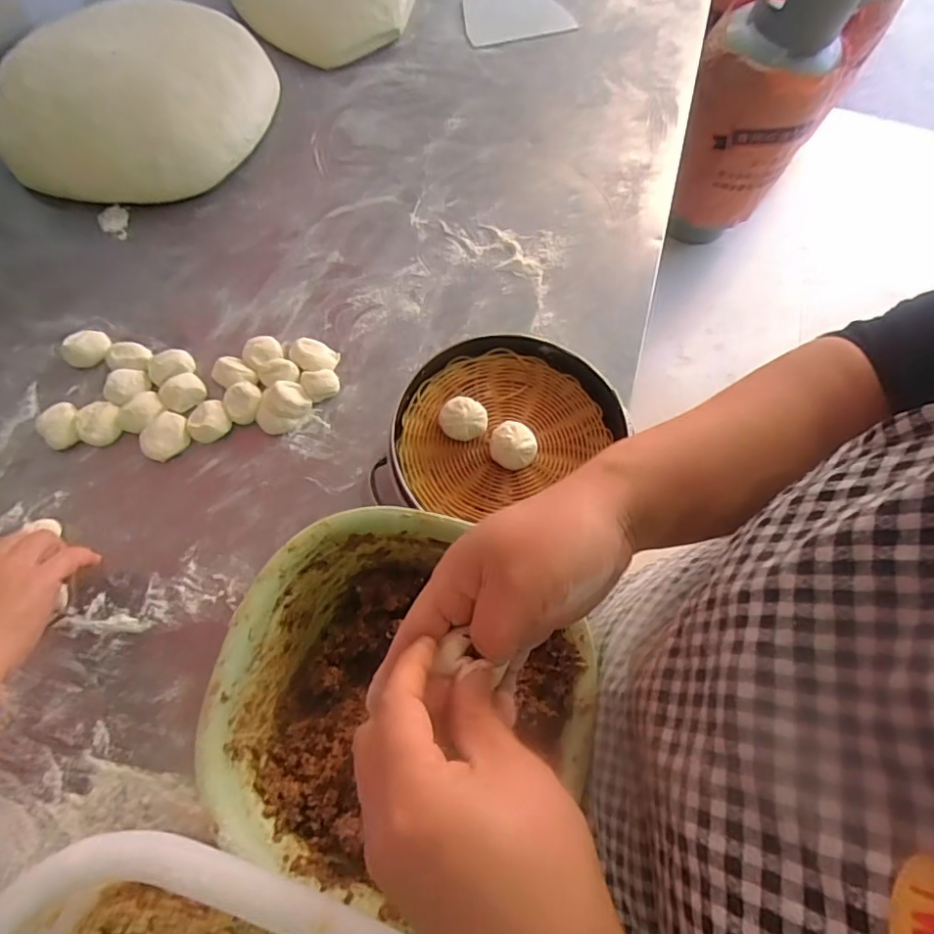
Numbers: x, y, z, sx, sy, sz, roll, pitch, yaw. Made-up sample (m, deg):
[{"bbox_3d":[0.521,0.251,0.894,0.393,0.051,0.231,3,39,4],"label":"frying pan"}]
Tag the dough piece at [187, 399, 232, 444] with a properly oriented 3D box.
[{"bbox_3d":[-0.233,-0.041,0.501,0.036,0.020,0.032,-27,71,-16],"label":"dough piece"}]

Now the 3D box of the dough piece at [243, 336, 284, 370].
[{"bbox_3d":[-0.195,-0.108,0.531,0.035,0.017,0.034,2,66,-5],"label":"dough piece"}]

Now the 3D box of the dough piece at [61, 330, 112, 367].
[{"bbox_3d":[-0.358,-0.111,0.522,0.041,0.020,0.026,-25,71,-16],"label":"dough piece"}]

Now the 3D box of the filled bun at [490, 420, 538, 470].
[{"bbox_3d":[0.037,-0.017,0.441,0.037,0.032,0.030,21,66,4],"label":"filled bun"}]

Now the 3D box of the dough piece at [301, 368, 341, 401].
[{"bbox_3d":[-0.137,-0.079,0.521,0.033,0.021,0.029,-19,70,-14],"label":"dough piece"}]

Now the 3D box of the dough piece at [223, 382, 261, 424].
[{"bbox_3d":[-0.204,-0.059,0.507,0.033,0.019,0.033,2,66,-5],"label":"dough piece"}]

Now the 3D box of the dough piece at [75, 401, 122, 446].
[{"bbox_3d":[-0.327,-0.039,0.495,0.036,0.017,0.039,1,67,-3],"label":"dough piece"}]

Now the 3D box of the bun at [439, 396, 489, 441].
[{"bbox_3d":[-0.003,-0.038,0.447,0.037,0.031,0.029,5,66,-4],"label":"bun"}]

